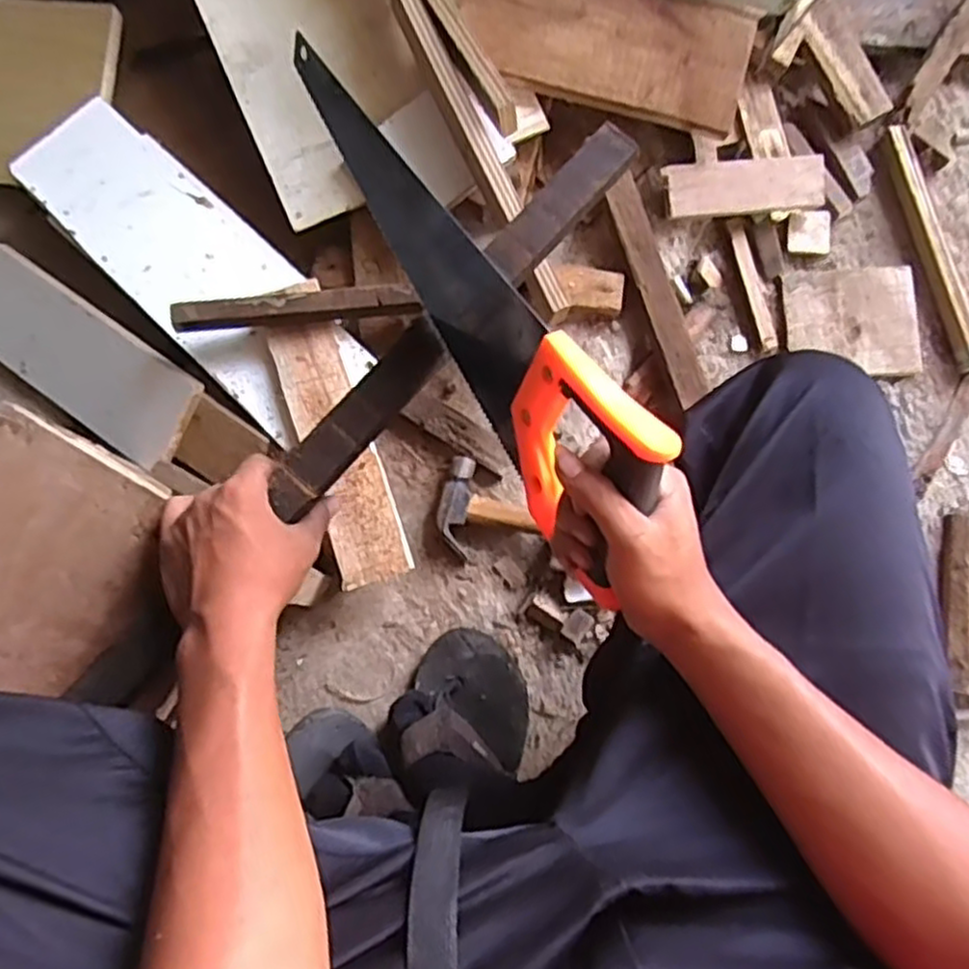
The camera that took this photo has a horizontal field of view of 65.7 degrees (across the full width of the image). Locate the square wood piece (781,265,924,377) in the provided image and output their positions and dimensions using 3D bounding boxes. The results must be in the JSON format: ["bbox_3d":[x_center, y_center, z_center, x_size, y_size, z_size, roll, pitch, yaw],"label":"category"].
[{"bbox_3d":[0.387,-0.175,0.788,0.131,0.012,0.119,-2,78,0],"label":"square wood piece"}]

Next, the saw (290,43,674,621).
[{"bbox_3d":[-0.023,-0.137,0.489,0.028,0.105,0.382,-22,66,-32],"label":"saw"}]

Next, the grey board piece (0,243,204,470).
[{"bbox_3d":[-0.392,-0.119,0.725,0.253,0.013,0.104,35,108,7],"label":"grey board piece"}]

